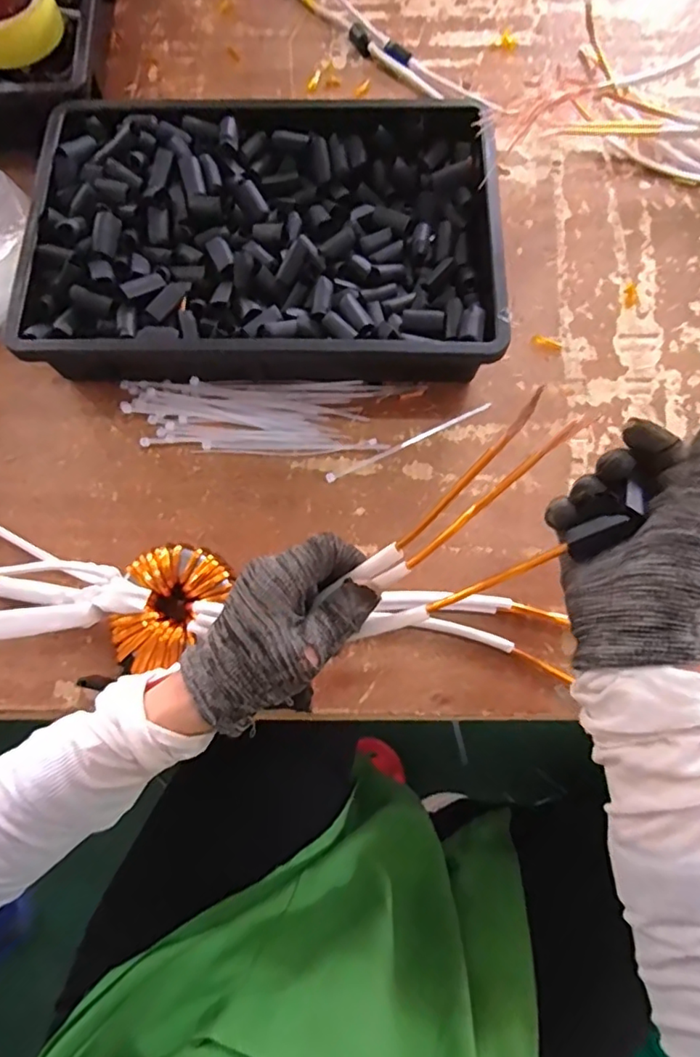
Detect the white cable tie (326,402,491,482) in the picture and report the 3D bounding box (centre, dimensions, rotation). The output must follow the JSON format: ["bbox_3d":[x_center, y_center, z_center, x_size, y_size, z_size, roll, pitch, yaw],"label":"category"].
[{"bbox_3d":[0.048,-0.071,0.452,0.147,0.004,0.006,-26,75,-6],"label":"white cable tie"}]

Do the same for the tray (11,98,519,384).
[{"bbox_3d":[-0.067,-0.234,0.471,0.365,0.068,0.243,1,74,1],"label":"tray"}]

